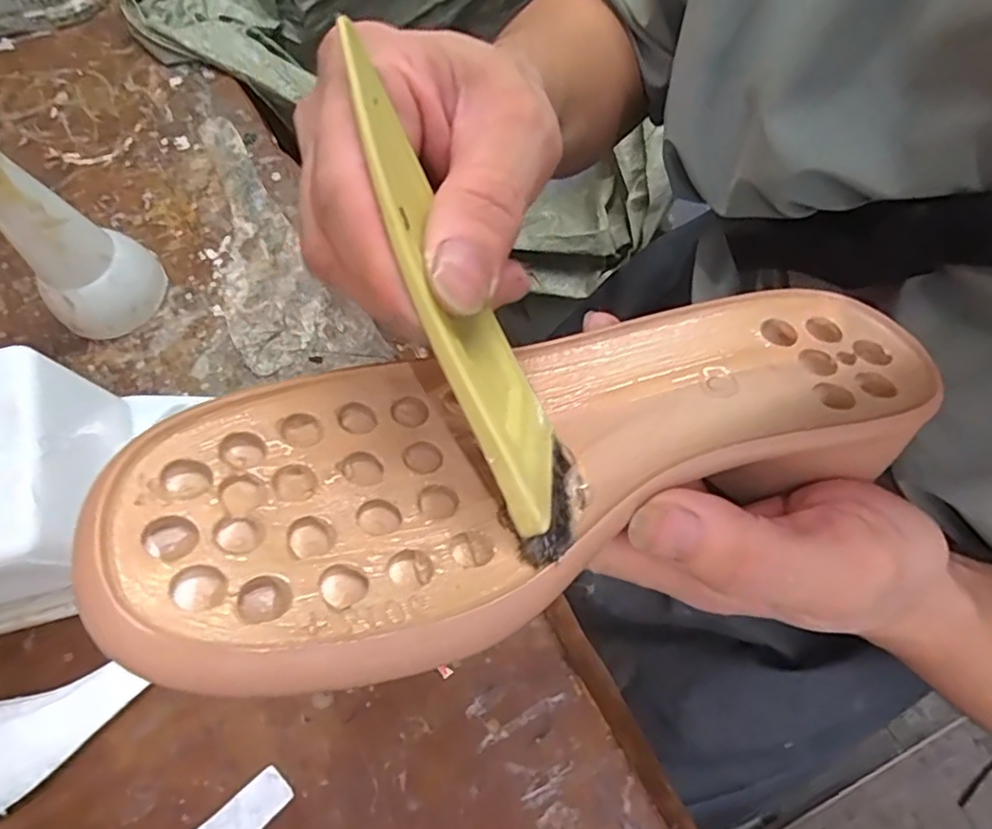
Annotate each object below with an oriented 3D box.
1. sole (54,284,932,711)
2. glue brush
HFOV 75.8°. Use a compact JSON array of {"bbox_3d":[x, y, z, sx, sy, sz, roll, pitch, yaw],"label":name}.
[{"bbox_3d":[0.018,0.006,0.181,0.231,0.037,0.084,-18,71,-15],"label":"sole"},{"bbox_3d":[-0.009,-0.026,0.163,0.009,0.031,0.130,-19,100,33],"label":"glue brush"}]

